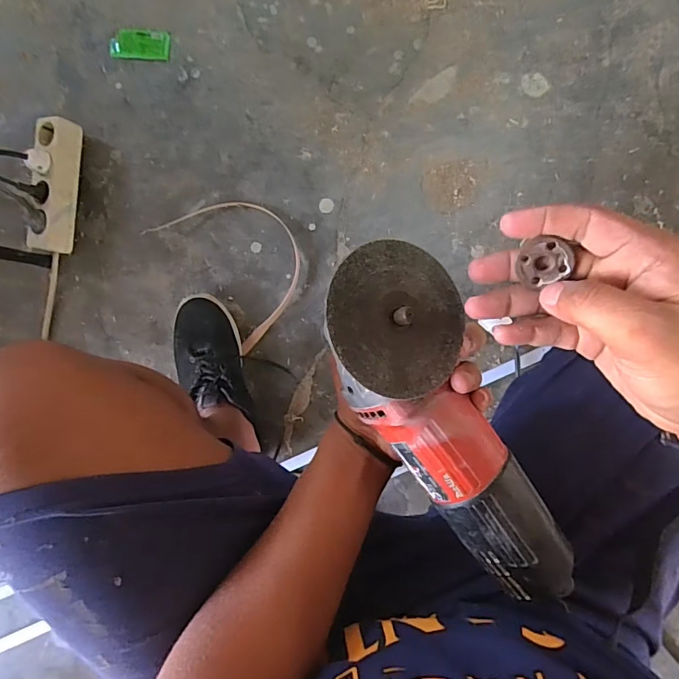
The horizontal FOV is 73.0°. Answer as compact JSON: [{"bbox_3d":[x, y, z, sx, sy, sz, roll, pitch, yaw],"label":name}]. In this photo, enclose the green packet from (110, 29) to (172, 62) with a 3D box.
[{"bbox_3d":[-0.310,-0.458,0.714,0.093,0.008,0.045,5,91,5],"label":"green packet"}]

